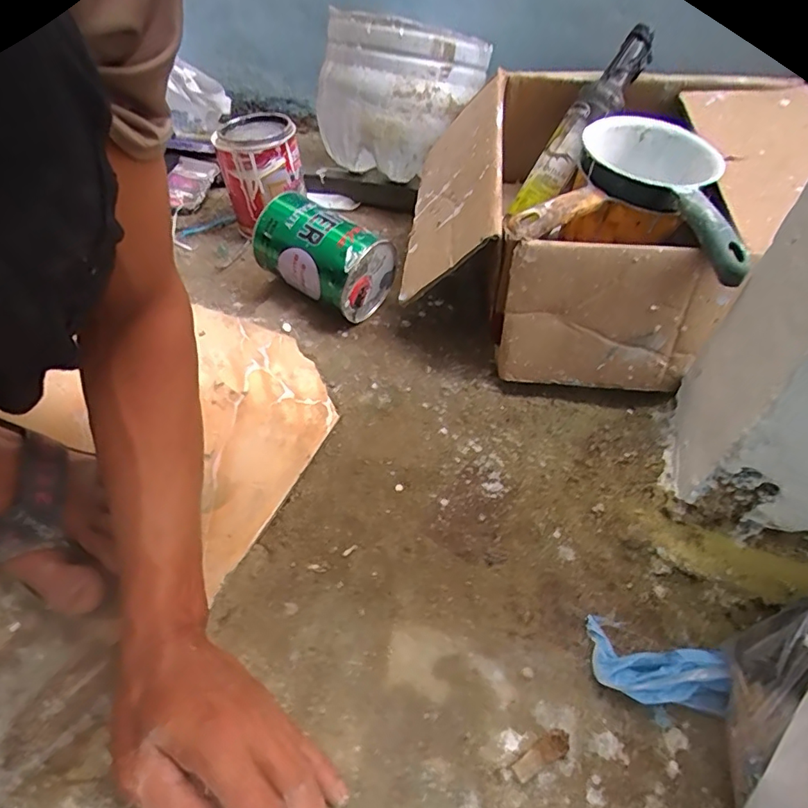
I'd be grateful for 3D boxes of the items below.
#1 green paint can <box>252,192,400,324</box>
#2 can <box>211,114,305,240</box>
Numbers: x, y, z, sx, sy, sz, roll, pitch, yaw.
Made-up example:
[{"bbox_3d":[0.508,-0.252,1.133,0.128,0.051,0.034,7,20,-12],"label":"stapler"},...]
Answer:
[{"bbox_3d":[-0.095,-0.173,0.607,0.148,0.102,0.099,27,53,20],"label":"green paint can"},{"bbox_3d":[-0.191,-0.303,0.690,0.099,0.141,0.095,1,49,-1],"label":"can"}]

